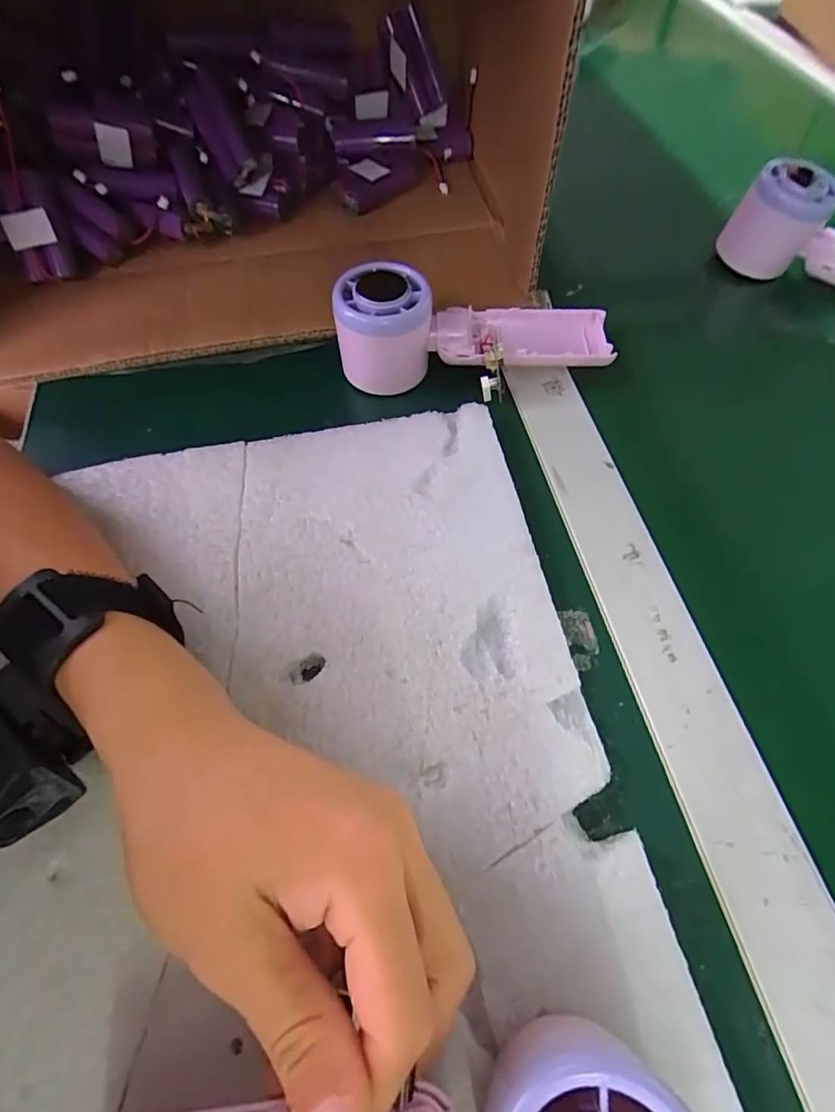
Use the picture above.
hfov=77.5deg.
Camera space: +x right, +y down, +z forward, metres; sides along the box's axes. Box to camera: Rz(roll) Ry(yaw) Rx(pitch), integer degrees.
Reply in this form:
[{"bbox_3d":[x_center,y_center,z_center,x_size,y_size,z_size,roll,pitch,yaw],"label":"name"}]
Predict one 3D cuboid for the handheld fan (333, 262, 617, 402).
[{"bbox_3d":[0.037,-0.135,0.309,0.169,0.049,0.067,-4,60,-1],"label":"handheld fan"}]

